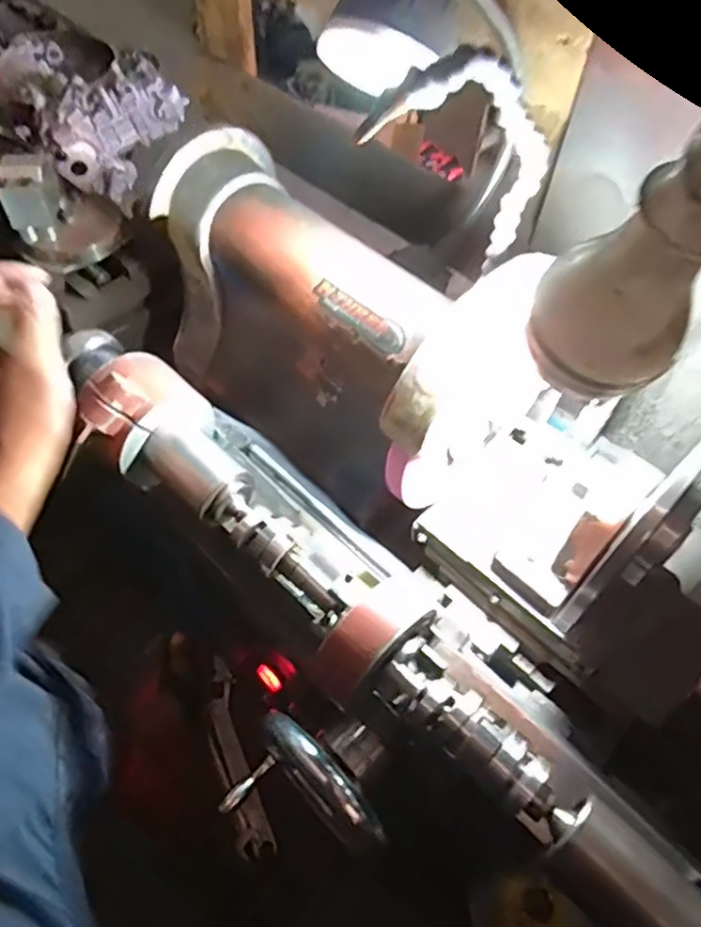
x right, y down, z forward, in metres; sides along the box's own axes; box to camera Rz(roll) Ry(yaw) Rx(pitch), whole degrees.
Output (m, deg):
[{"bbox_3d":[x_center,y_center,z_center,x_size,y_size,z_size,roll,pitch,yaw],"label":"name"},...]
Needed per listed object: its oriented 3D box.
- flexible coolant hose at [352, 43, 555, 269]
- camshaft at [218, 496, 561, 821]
[{"bbox_3d":[0.076,-0.173,0.380,0.080,0.198,0.020,-50,65,14],"label":"flexible coolant hose"},{"bbox_3d":[0.011,0.102,0.387,0.037,0.028,0.261,-38,65,-24],"label":"camshaft"}]

